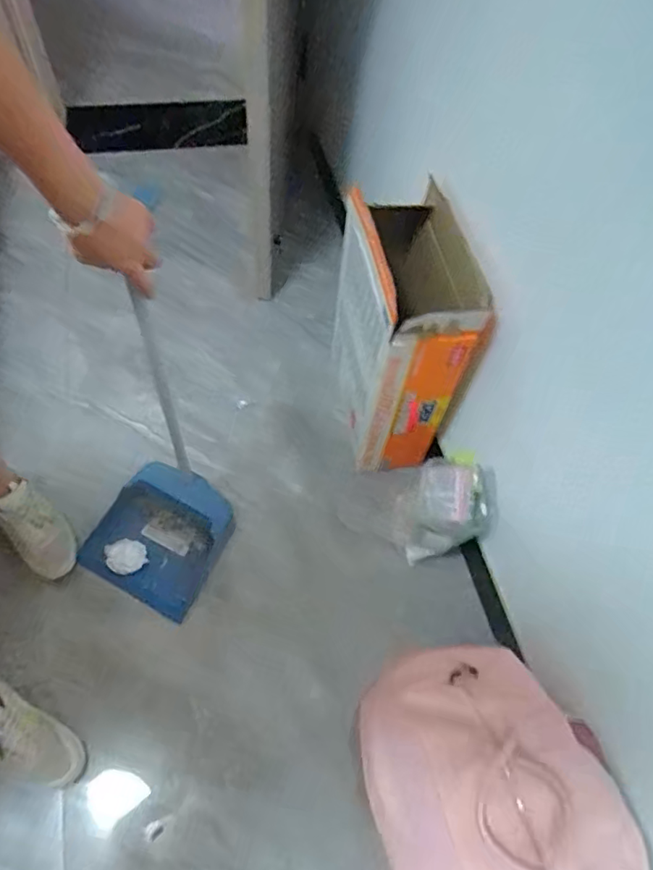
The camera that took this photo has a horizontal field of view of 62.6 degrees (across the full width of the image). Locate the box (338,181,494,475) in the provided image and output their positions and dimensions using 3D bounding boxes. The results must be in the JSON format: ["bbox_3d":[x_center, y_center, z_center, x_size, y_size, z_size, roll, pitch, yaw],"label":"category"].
[{"bbox_3d":[0.151,-0.186,1.098,0.189,0.494,0.346,-9,59,-10],"label":"box"}]

